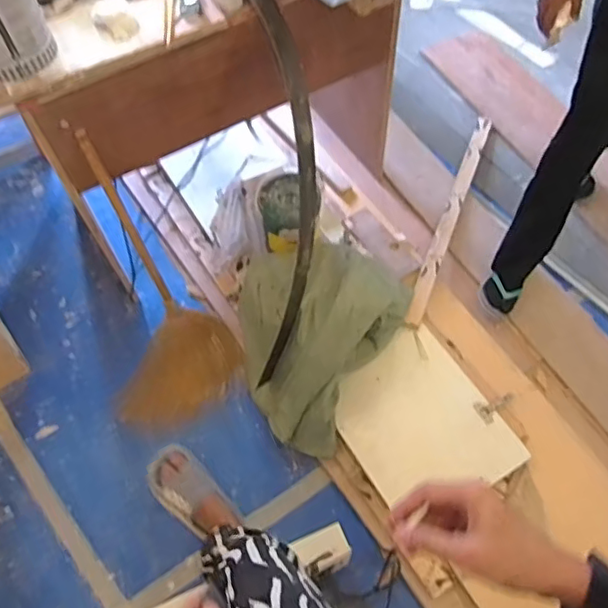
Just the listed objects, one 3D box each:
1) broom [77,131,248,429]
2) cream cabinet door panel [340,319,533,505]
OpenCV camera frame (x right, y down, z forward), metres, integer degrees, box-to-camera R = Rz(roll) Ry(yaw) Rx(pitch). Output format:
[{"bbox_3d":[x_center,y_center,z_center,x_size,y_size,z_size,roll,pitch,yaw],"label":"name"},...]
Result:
[{"bbox_3d":[-0.422,-0.048,1.544,0.364,0.801,0.224,-19,31,-10],"label":"broom"},{"bbox_3d":[0.299,0.302,1.503,0.373,0.026,0.429,-28,69,-13],"label":"cream cabinet door panel"}]

